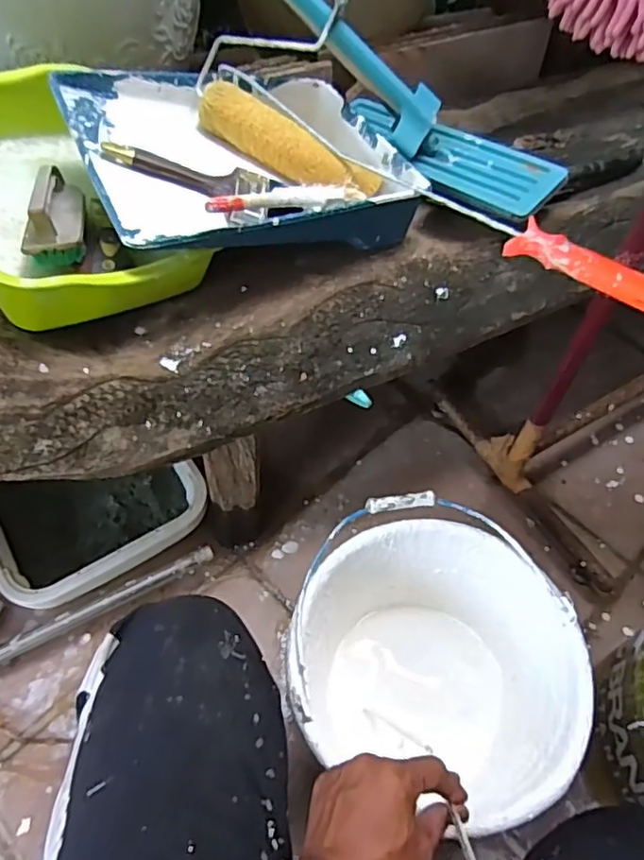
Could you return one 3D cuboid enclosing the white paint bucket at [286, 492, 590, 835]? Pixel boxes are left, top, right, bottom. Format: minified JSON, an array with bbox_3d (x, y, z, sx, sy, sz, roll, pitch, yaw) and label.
[{"bbox_3d":[0.113,0.267,0.678,0.301,0.214,0.286,32,59,16],"label":"white paint bucket"}]

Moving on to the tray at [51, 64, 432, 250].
[{"bbox_3d":[-0.086,-0.300,0.714,0.357,0.136,0.276,-22,60,-18],"label":"tray"}]

